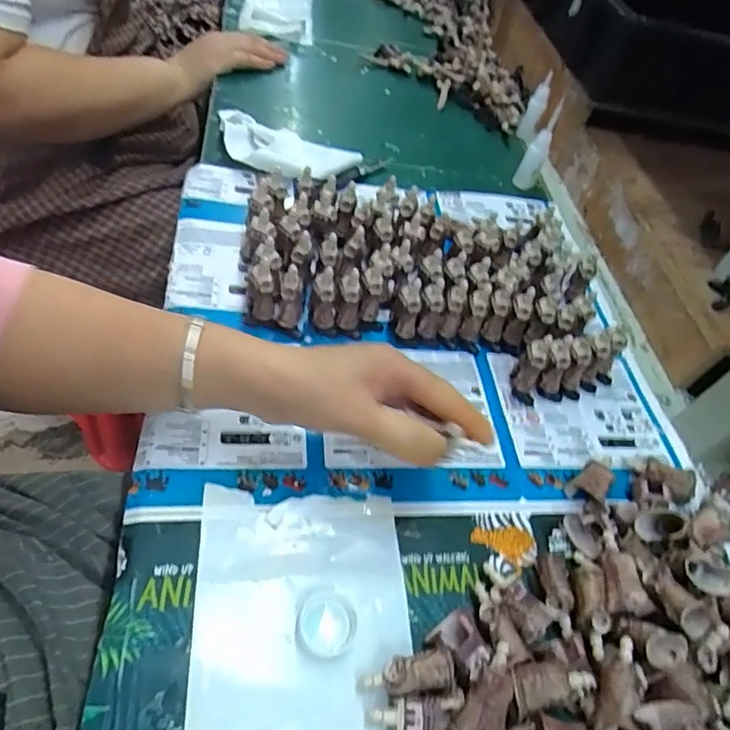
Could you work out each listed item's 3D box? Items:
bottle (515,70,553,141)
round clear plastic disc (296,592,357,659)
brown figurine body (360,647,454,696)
[{"bbox_3d":[0.223,-0.337,0.719,0.026,0.082,0.024,24,51,6],"label":"bottle"},{"bbox_3d":[-0.022,0.145,0.307,0.032,0.005,0.032,7,51,-8],"label":"round clear plastic disc"},{"bbox_3d":[0.024,0.166,0.292,0.048,0.015,0.017,-12,53,4],"label":"brown figurine body"}]

